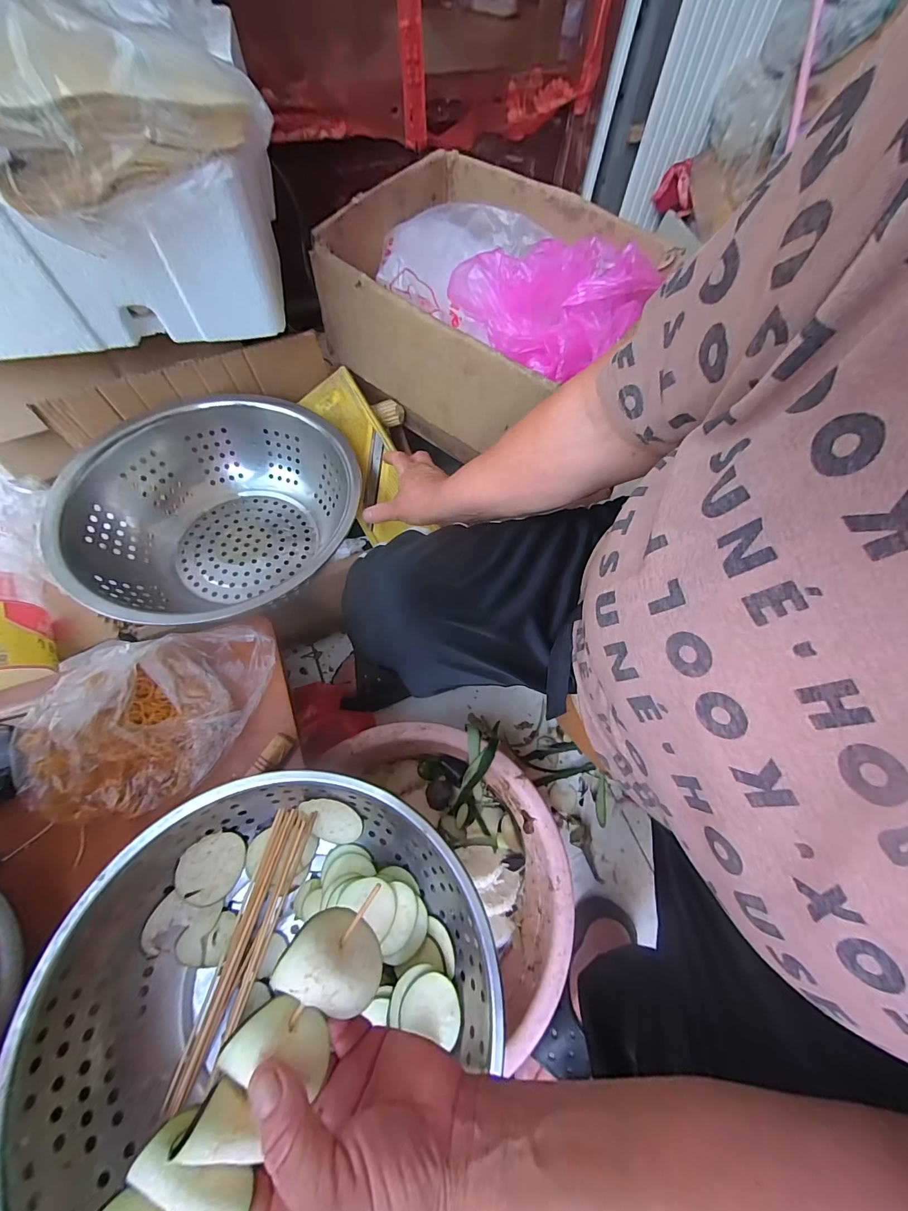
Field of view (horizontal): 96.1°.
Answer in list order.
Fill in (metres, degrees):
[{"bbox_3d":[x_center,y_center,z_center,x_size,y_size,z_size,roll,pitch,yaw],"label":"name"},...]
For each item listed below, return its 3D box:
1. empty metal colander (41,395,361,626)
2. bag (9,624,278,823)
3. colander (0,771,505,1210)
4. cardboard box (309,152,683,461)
[{"bbox_3d":[-0.316,-0.127,0.554,0.290,0.135,0.341,24,68,9],"label":"empty metal colander"},{"bbox_3d":[-0.318,0.106,0.424,0.170,0.070,0.219,19,67,7],"label":"bag"},{"bbox_3d":[-0.143,0.309,0.332,0.294,0.106,0.327,40,71,15],"label":"colander"},{"bbox_3d":[0.042,-0.424,0.573,0.373,0.150,0.317,34,70,13],"label":"cardboard box"}]

